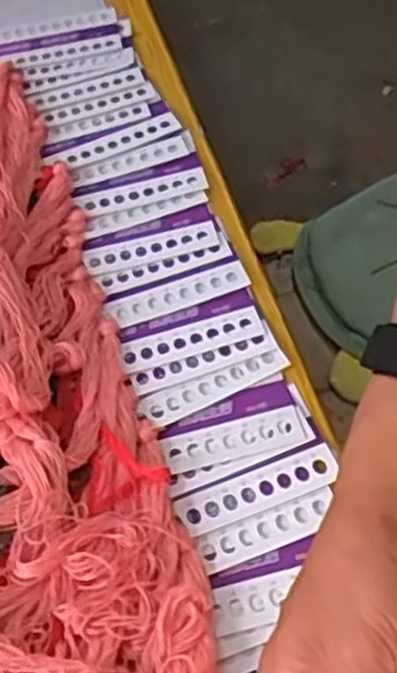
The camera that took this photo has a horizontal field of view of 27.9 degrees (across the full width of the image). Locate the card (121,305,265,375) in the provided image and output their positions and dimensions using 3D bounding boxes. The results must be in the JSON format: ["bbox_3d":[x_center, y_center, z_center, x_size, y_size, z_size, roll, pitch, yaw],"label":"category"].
[{"bbox_3d":[-0.005,0.001,0.627,0.111,0.004,0.031,-15,55,-6],"label":"card"}]

